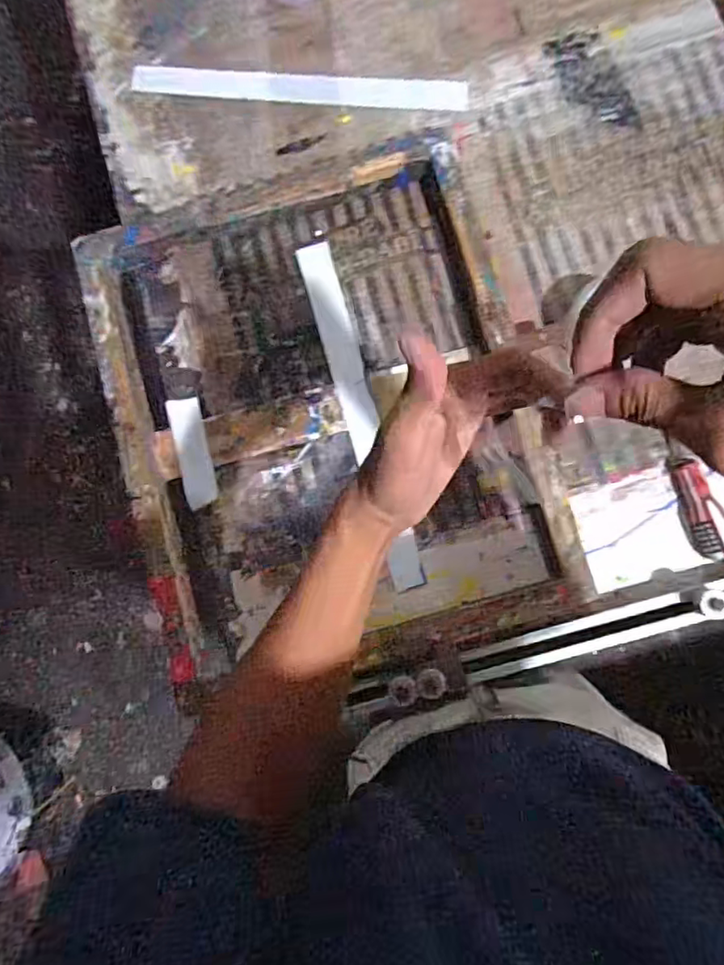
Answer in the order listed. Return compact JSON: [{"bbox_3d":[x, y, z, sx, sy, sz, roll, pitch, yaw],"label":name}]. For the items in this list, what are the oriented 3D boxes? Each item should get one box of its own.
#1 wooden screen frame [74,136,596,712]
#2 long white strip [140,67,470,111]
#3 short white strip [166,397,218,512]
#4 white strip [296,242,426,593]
[{"bbox_3d":[-0.046,-0.086,0.665,0.457,0.059,0.571,-17,84,3],"label":"wooden screen frame"},{"bbox_3d":[-0.078,-0.499,0.735,0.415,0.010,0.050,6,73,3],"label":"long white strip"},{"bbox_3d":[-0.201,-0.036,0.694,0.039,0.006,0.132,-14,84,3],"label":"short white strip"},{"bbox_3d":[-0.002,-0.083,0.686,0.040,0.006,0.420,-16,83,-3],"label":"white strip"}]

